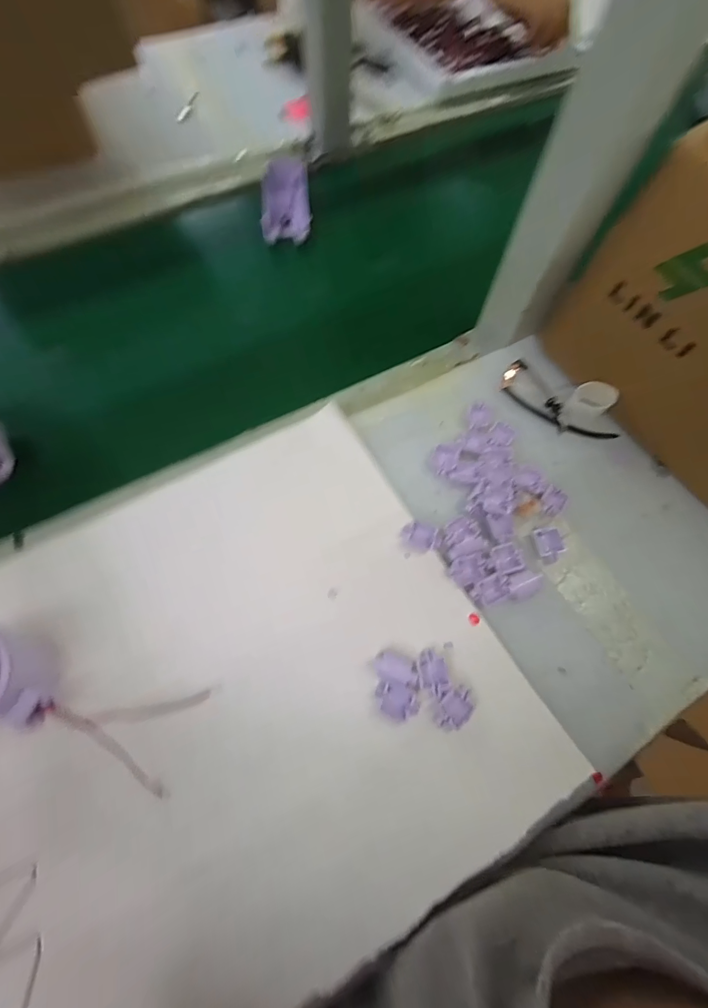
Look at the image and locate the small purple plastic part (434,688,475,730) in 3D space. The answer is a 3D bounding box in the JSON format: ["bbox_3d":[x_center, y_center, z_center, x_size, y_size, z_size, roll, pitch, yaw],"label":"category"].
[{"bbox_3d":[0.064,0.129,0.249,0.018,0.004,0.028,43,73,13],"label":"small purple plastic part"}]

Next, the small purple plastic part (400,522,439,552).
[{"bbox_3d":[0.048,0.024,0.297,0.025,0.009,0.020,19,69,5],"label":"small purple plastic part"}]

